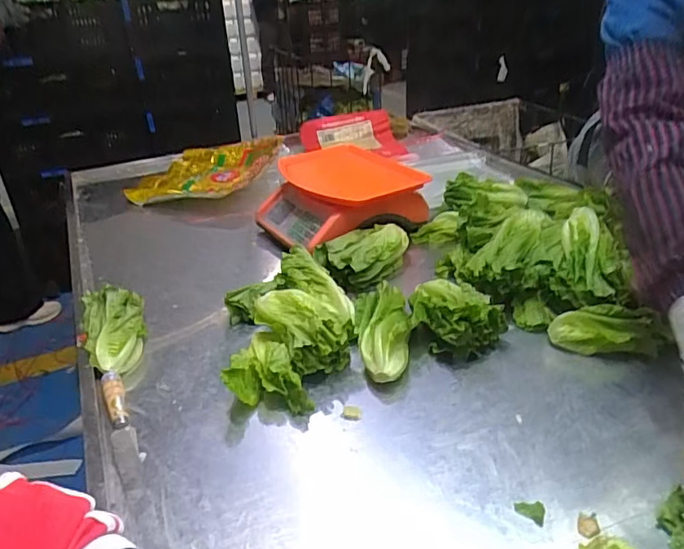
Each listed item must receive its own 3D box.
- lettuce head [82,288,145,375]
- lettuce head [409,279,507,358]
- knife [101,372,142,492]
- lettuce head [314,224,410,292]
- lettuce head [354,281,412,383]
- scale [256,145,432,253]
[{"bbox_3d":[-0.336,0.084,0.792,0.088,0.073,0.161,-14,32,-20],"label":"lettuce head"},{"bbox_3d":[0.154,0.060,0.793,0.124,0.078,0.137,-19,34,-27],"label":"lettuce head"},{"bbox_3d":[-0.270,0.183,0.650,0.027,0.027,0.181,-15,32,-22],"label":"knife"},{"bbox_3d":[0.035,-0.034,0.969,0.119,0.069,0.160,18,35,31],"label":"lettuce head"},{"bbox_3d":[0.059,0.086,0.780,0.078,0.056,0.190,-1,30,3],"label":"lettuce head"},{"bbox_3d":[-0.007,-0.158,1.103,0.294,0.119,0.260,-21,35,-30],"label":"scale"}]

